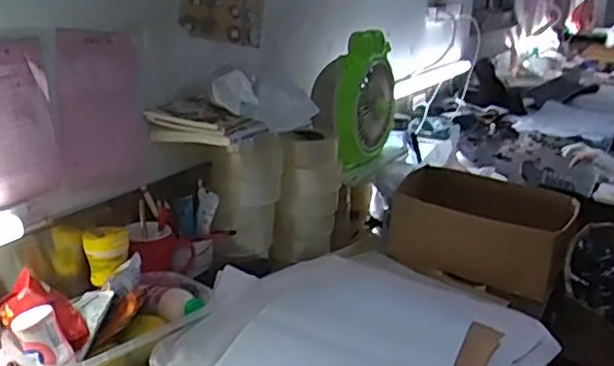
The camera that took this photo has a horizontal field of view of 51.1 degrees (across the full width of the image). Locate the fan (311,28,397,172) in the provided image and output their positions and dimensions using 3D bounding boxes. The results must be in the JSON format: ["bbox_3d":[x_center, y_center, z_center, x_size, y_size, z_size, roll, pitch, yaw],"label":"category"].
[{"bbox_3d":[0.098,-0.173,1.321,0.098,0.246,0.212,13,21,28],"label":"fan"}]

